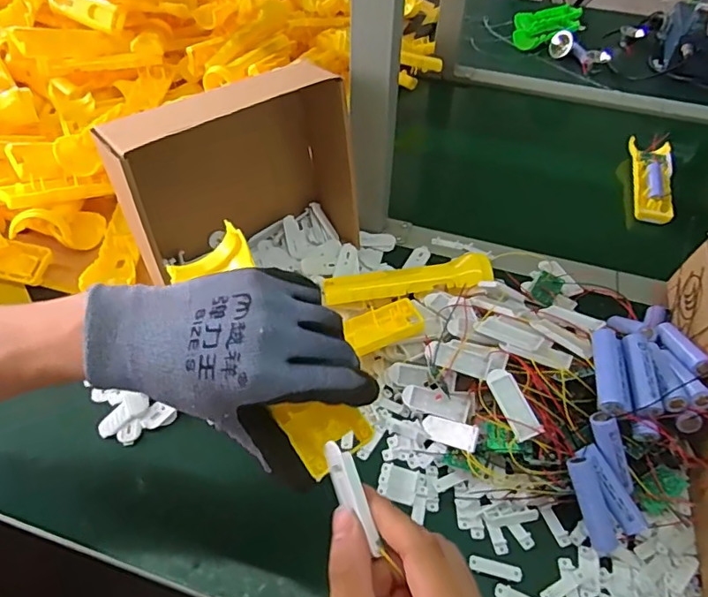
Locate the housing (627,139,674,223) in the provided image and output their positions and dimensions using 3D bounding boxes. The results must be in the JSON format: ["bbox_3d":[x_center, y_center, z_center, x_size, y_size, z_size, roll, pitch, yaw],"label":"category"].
[{"bbox_3d":[0.389,-0.159,0.697,0.051,0.028,0.156,12,49,10],"label":"housing"}]

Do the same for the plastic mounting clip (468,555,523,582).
[{"bbox_3d":[0.105,0.199,0.393,0.039,0.004,0.011,12,49,10],"label":"plastic mounting clip"}]

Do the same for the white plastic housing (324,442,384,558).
[{"bbox_3d":[0.000,0.099,0.264,0.012,0.011,0.057,-21,71,-18],"label":"white plastic housing"}]

